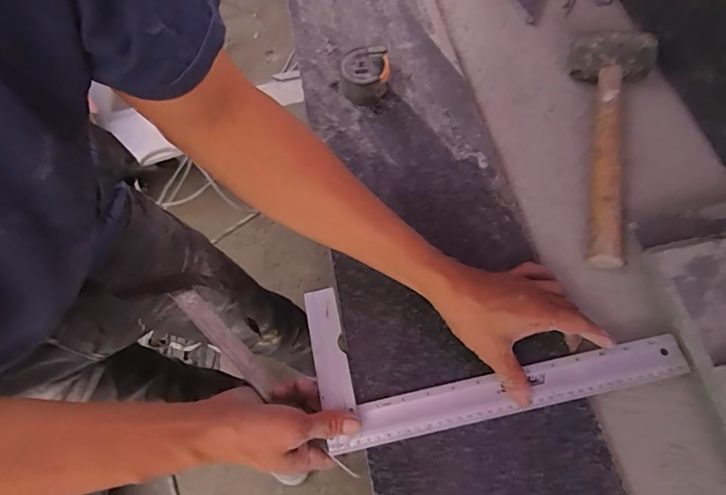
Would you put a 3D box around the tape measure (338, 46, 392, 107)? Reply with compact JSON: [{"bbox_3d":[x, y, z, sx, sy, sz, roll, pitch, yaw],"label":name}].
[{"bbox_3d":[0.002,-0.228,0.602,0.067,0.045,0.068,1,65,5],"label":"tape measure"}]

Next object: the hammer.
[{"bbox_3d":[0.286,-0.135,0.548,0.098,0.055,0.324,16,67,12],"label":"hammer"}]

